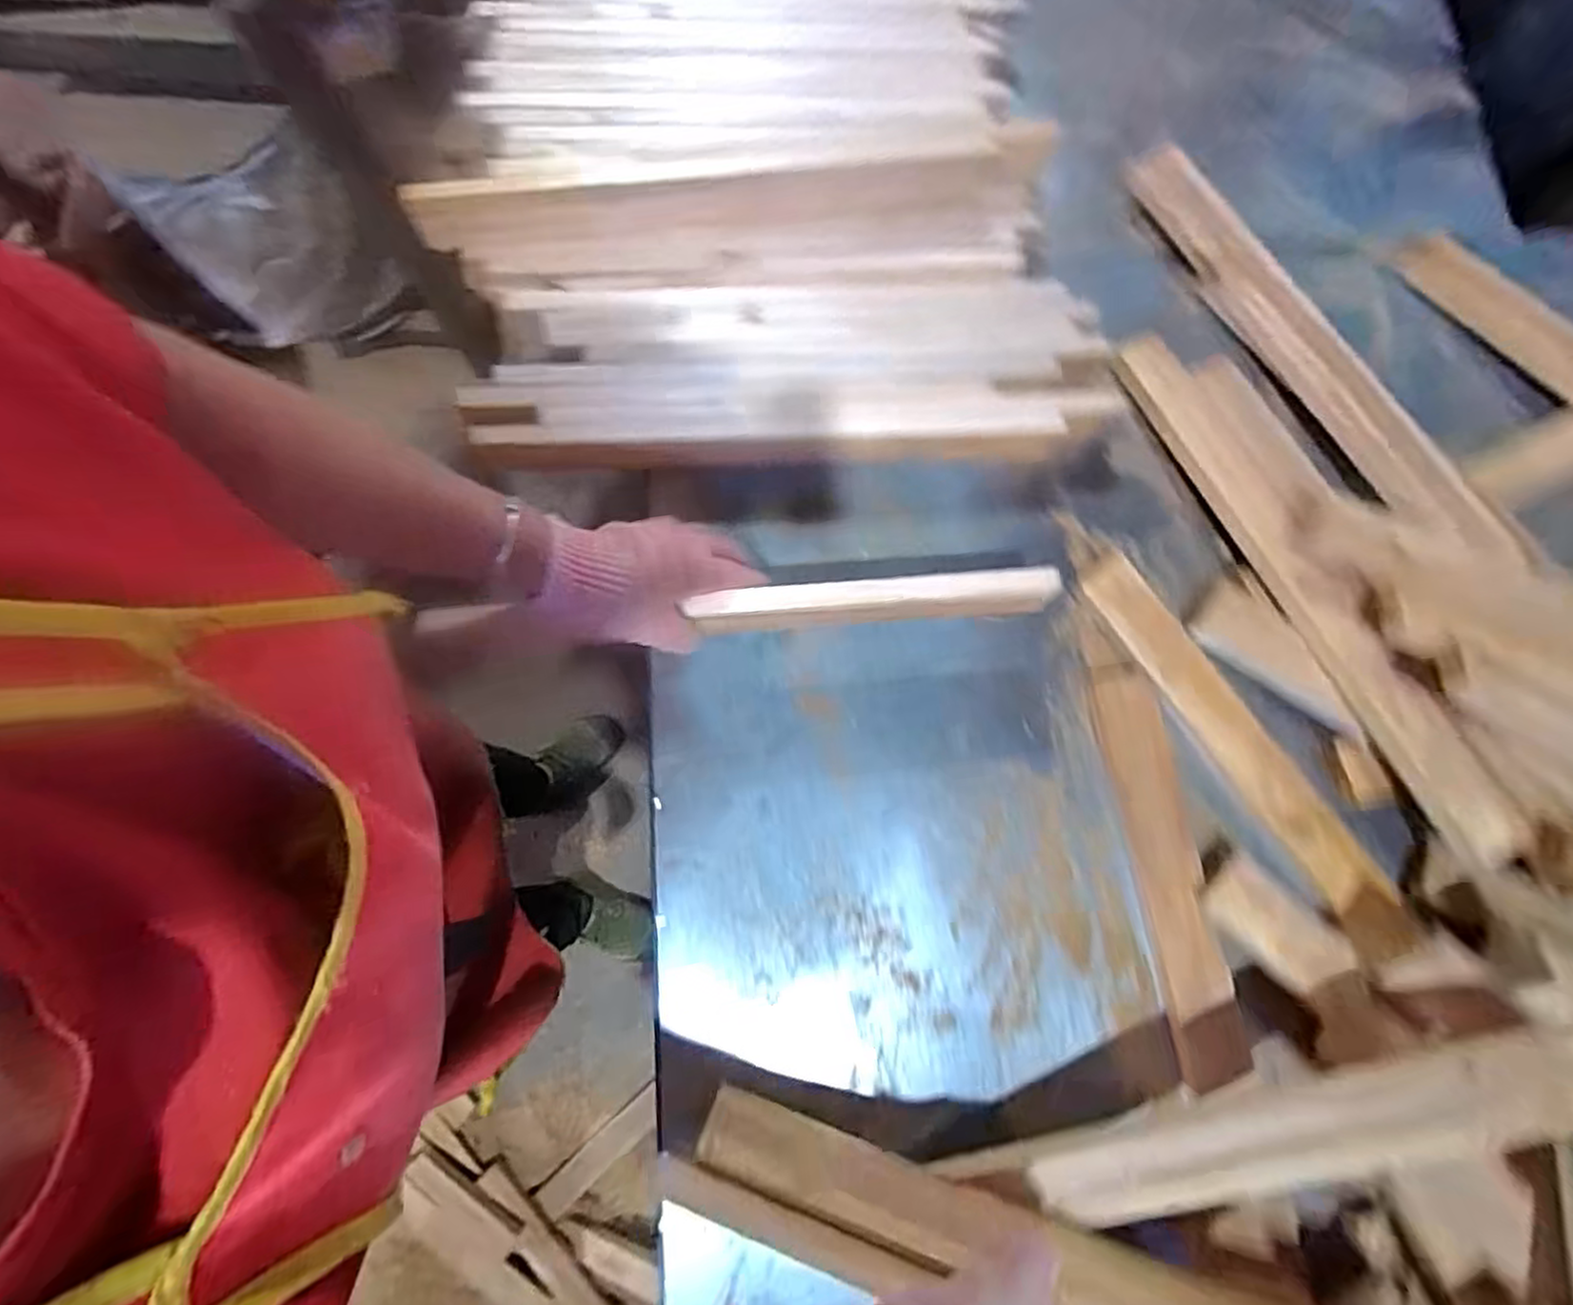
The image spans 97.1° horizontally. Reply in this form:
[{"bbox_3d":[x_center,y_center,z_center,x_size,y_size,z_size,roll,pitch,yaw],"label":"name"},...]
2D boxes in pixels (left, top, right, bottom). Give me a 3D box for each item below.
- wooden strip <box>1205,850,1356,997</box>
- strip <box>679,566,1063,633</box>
[{"bbox_3d":[0.380,0.213,0.538,0.103,0.018,0.061,43,80,7],"label":"wooden strip"},{"bbox_3d":[0.069,-0.039,0.538,0.275,0.045,0.025,-5,78,-3],"label":"strip"}]

